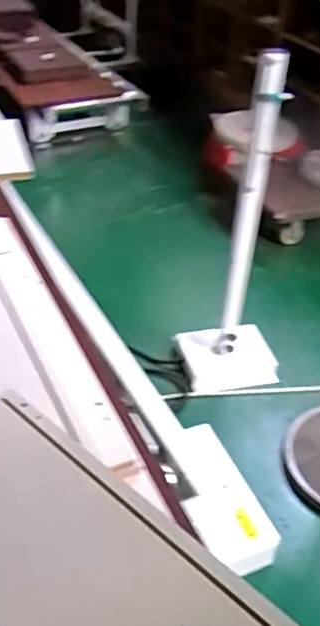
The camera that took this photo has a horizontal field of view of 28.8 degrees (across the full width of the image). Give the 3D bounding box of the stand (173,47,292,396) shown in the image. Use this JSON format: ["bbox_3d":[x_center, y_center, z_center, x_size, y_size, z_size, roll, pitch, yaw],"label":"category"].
[{"bbox_3d":[0.247,-0.197,1.755,0.318,1.008,0.196,6,39,2],"label":"stand"}]

